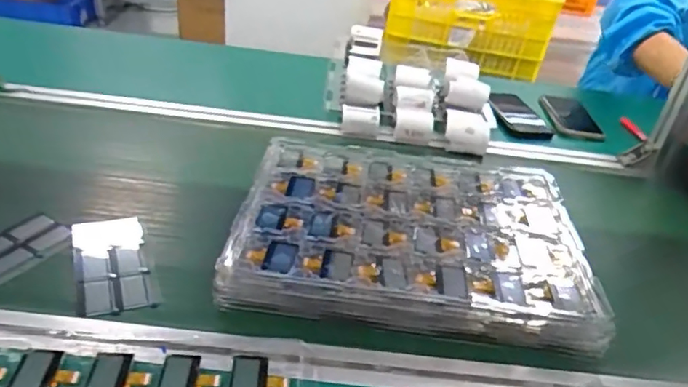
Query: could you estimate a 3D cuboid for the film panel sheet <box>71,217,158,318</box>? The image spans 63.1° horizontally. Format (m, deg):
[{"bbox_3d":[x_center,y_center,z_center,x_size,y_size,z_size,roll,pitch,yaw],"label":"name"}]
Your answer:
[{"bbox_3d":[-0.237,0.070,0.571,0.067,0.005,0.149,-9,37,-24],"label":"film panel sheet"}]

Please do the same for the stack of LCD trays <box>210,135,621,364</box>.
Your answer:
[{"bbox_3d":[0.074,0.041,0.628,0.364,0.045,0.280,8,34,1],"label":"stack of LCD trays"}]

